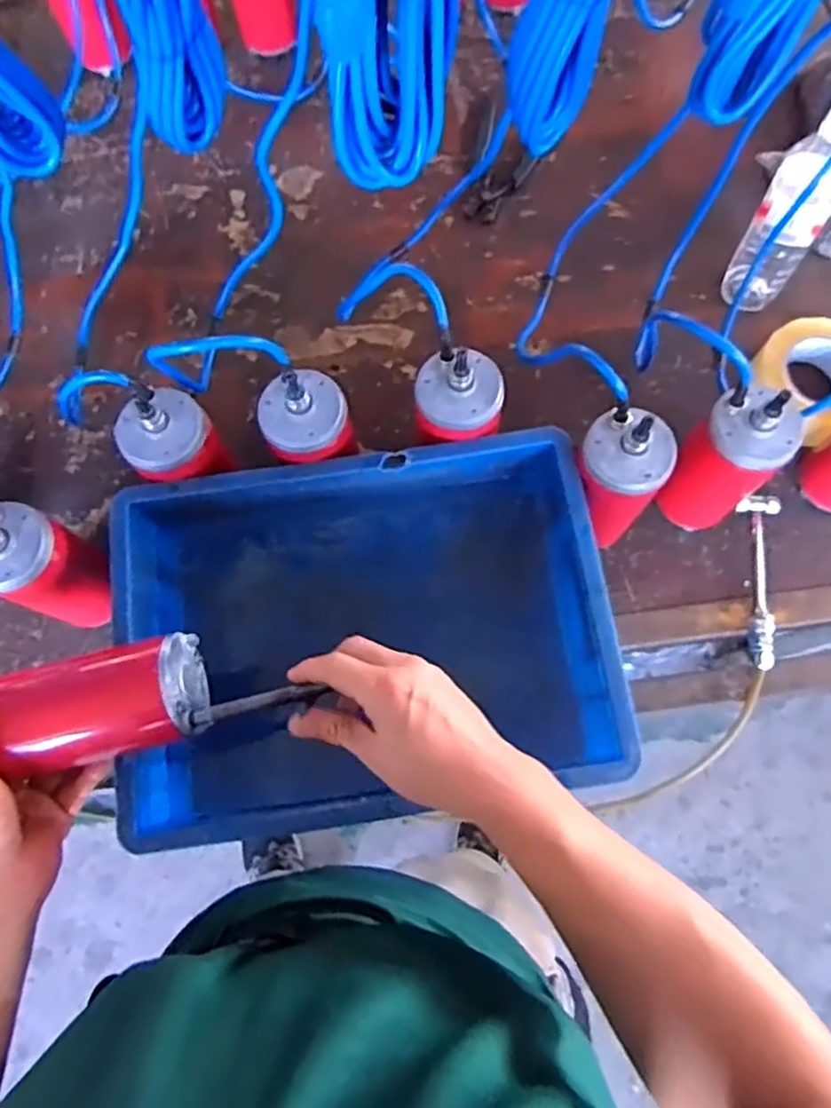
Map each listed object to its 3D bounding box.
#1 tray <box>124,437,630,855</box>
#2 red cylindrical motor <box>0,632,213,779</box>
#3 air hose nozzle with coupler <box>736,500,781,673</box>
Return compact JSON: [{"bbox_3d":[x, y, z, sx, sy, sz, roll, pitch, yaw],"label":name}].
[{"bbox_3d":[-0.042,0.076,0.640,0.401,0.161,0.298,-9,74,-1],"label":"tray"},{"bbox_3d":[-0.223,0.109,0.497,0.137,0.073,0.071,-16,77,-2],"label":"red cylindrical motor"},{"bbox_3d":[0.346,0.028,0.698,0.033,0.031,0.175,5,74,3],"label":"air hose nozzle with coupler"}]

